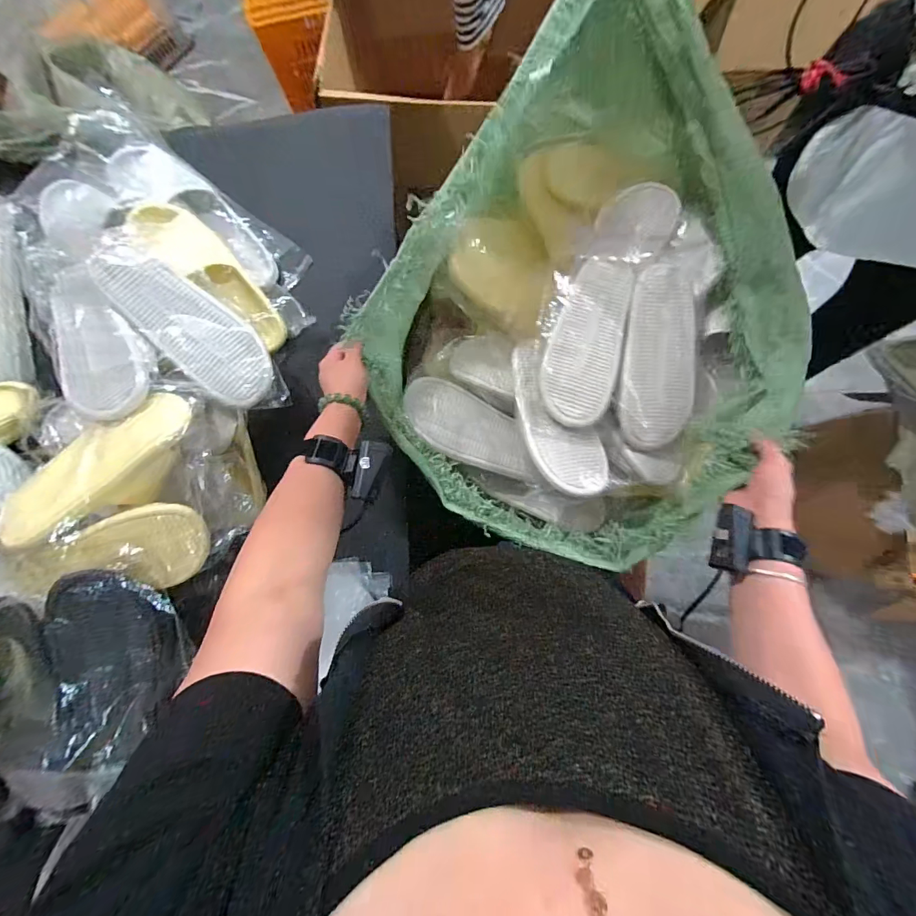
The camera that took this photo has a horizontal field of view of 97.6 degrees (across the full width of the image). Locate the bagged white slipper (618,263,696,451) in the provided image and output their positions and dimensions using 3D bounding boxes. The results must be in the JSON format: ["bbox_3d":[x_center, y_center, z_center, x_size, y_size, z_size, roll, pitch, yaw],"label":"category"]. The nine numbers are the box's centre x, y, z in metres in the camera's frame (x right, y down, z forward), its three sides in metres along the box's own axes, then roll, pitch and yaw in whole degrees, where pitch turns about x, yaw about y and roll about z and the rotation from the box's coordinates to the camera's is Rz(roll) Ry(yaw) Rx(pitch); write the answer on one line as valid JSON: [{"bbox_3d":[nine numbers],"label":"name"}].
[{"bbox_3d":[0.299,-0.146,0.585,0.106,0.045,0.257,6,84,5],"label":"bagged white slipper"}]

